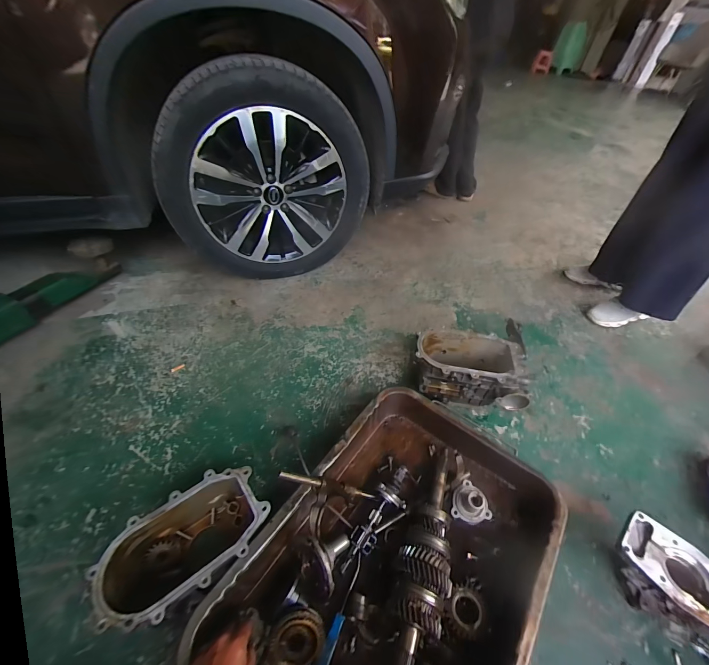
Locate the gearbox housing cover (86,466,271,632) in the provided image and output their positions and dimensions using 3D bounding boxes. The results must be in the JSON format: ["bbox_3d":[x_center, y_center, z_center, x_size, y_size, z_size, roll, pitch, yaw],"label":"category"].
[{"bbox_3d":[-0.289,0.390,0.582,0.268,0.124,0.159,-29,55,-26],"label":"gearbox housing cover"}]

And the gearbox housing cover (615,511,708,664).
[{"bbox_3d":[0.587,0.470,0.580,0.107,0.123,0.220,-33,57,-28],"label":"gearbox housing cover"}]

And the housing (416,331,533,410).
[{"bbox_3d":[0.312,0.107,0.886,0.287,0.158,0.180,12,48,8],"label":"housing"}]

